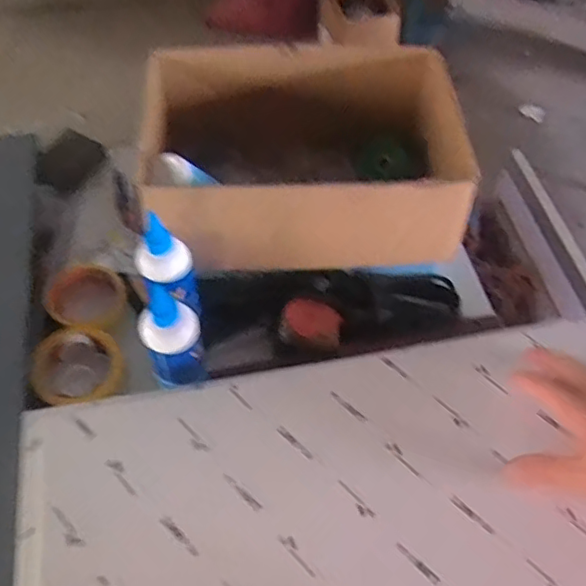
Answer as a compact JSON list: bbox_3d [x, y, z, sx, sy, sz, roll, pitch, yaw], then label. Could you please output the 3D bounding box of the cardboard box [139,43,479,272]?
[{"bbox_3d":[0.018,-0.151,0.732,0.375,0.171,0.272,-2,55,-2],"label":"cardboard box"}]

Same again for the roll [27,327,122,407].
[{"bbox_3d":[-0.248,0.084,0.672,0.096,0.031,0.089,0,55,-1],"label":"roll"}]

